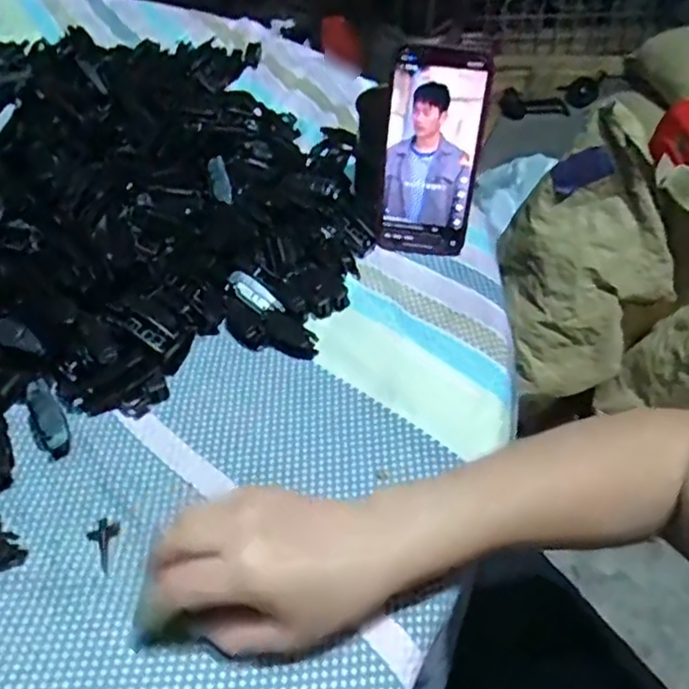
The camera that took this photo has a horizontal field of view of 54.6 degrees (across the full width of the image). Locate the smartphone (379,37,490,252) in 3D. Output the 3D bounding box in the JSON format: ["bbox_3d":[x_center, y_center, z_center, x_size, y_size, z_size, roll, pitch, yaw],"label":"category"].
[{"bbox_3d":[0.068,-0.147,0.522,0.072,0.157,0.011,9,32,8],"label":"smartphone"}]

